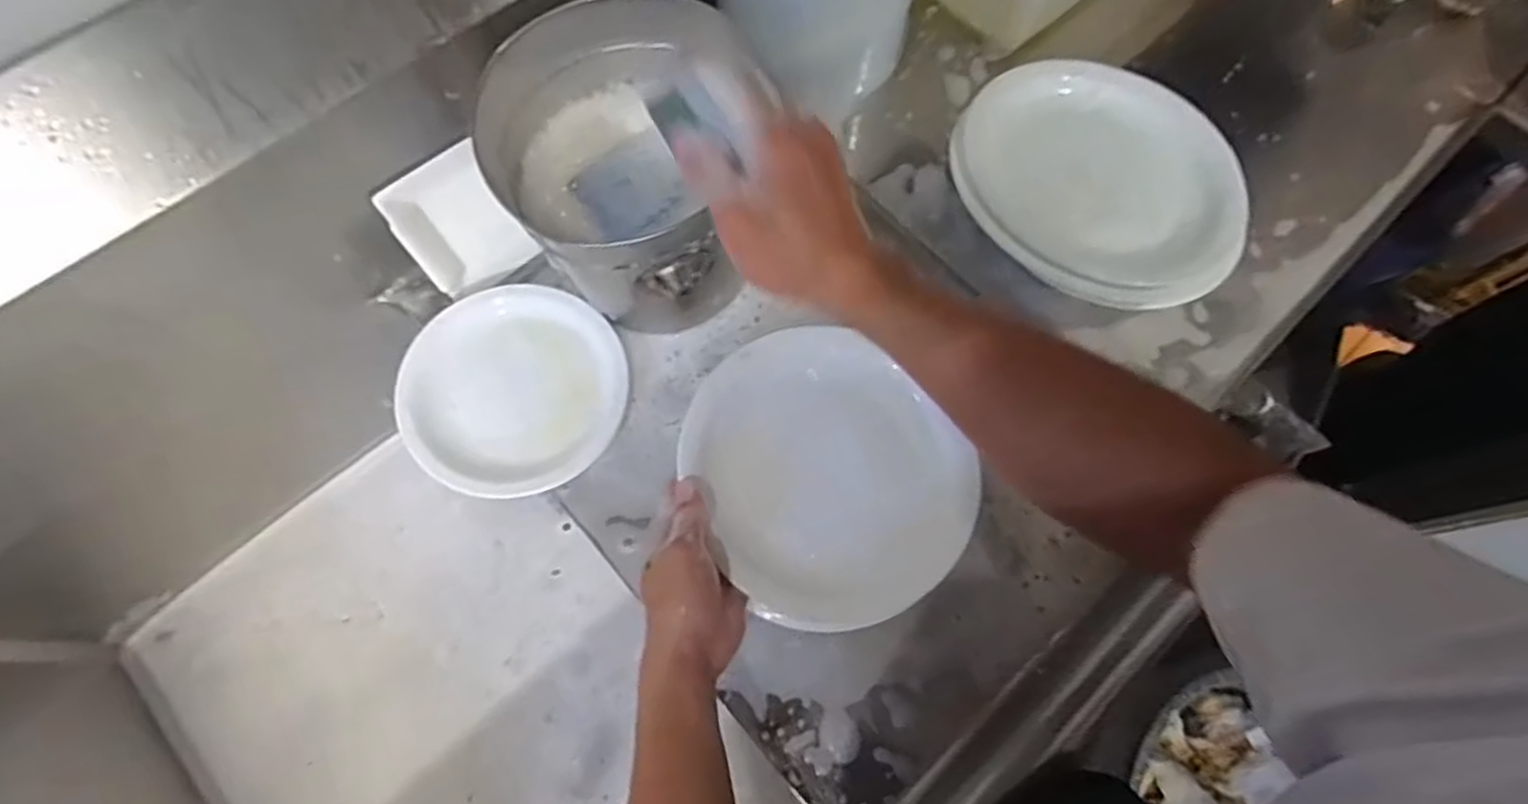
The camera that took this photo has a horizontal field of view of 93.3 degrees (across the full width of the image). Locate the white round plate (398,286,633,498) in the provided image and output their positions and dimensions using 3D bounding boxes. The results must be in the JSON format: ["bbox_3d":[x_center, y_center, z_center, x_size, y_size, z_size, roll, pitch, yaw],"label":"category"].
[{"bbox_3d":[-0.211,-0.013,0.607,0.181,0.027,0.173,0,70,-1],"label":"white round plate"}]

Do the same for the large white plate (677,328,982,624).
[{"bbox_3d":[0.051,0.050,0.558,0.198,0.022,0.225,-28,73,-10],"label":"large white plate"}]

